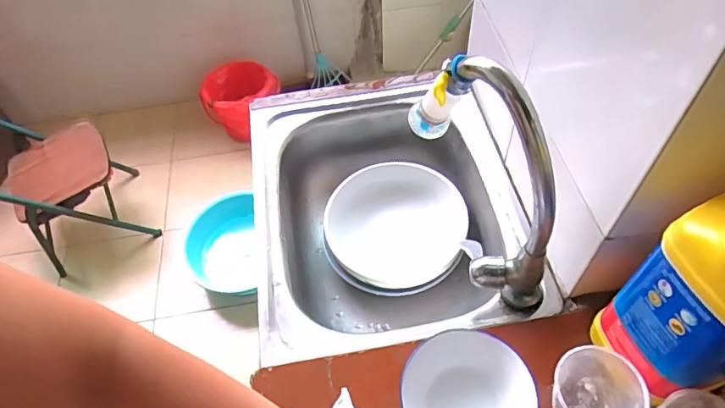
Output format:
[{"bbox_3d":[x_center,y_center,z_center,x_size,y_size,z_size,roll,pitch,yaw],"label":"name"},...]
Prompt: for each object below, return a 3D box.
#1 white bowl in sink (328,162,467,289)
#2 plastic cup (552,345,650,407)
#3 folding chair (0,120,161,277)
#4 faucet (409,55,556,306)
[{"bbox_3d":[0.049,0.027,0.685,0.179,0.052,0.175,-2,54,3],"label":"white bowl in sink"},{"bbox_3d":[0.201,0.166,0.428,0.063,0.068,0.062,-2,54,3],"label":"plastic cup"},{"bbox_3d":[-0.870,-0.082,1.414,0.336,0.454,0.404,-30,57,-17],"label":"folding chair"},{"bbox_3d":[0.113,-0.021,0.470,0.073,0.243,0.182,-21,55,-11],"label":"faucet"}]

